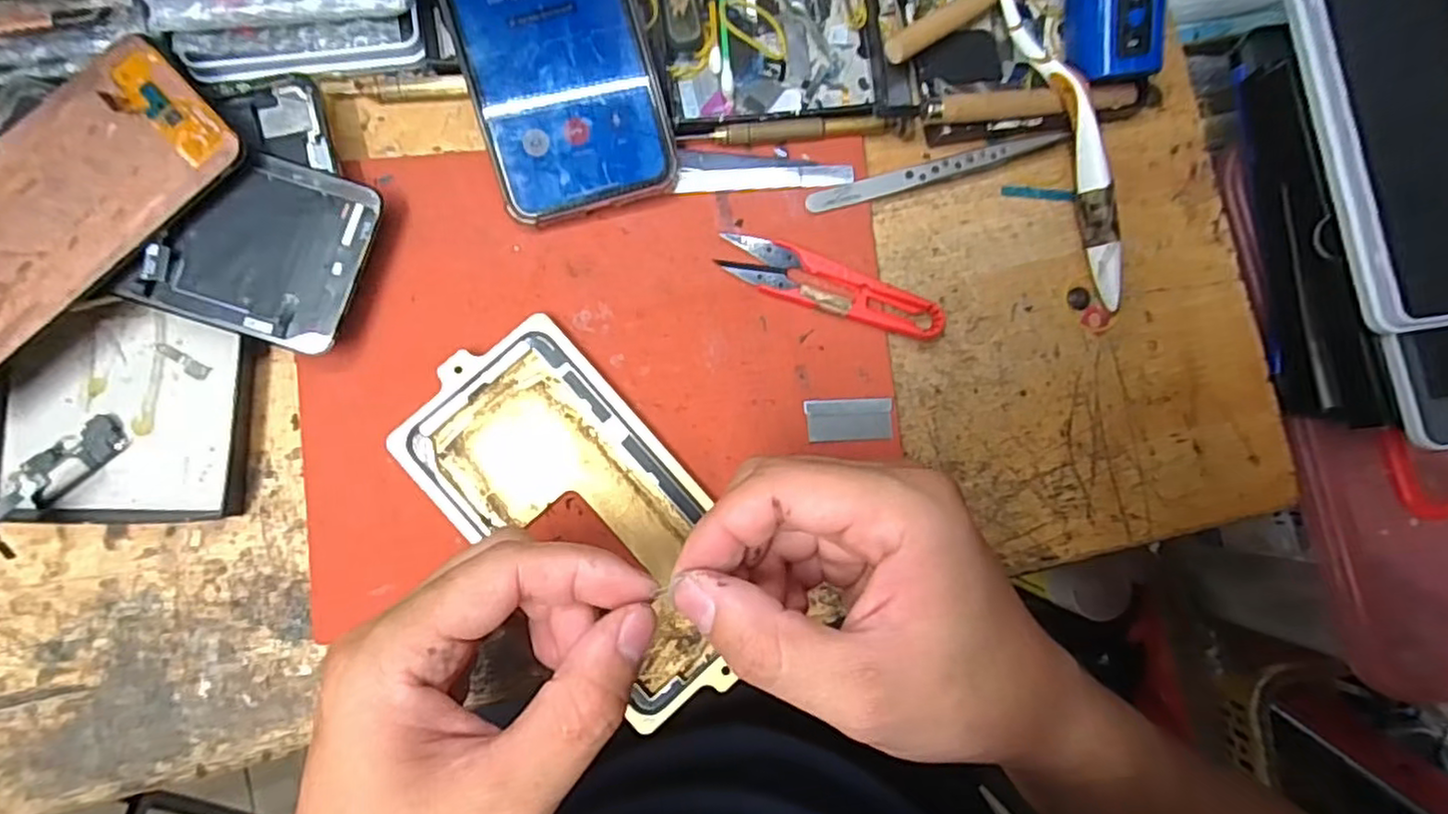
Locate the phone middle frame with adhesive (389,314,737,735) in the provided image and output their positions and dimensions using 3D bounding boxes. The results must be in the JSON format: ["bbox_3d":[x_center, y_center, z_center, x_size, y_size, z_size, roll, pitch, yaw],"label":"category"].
[{"bbox_3d":[-0.053,0.048,0.286,0.082,0.006,0.167,-41,91,-6],"label":"phone middle frame with adhesive"}]

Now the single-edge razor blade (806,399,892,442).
[{"bbox_3d":[0.055,0.006,0.300,0.038,0.004,0.018,-2,87,-5],"label":"single-edge razor blade"}]

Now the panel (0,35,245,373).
[{"bbox_3d":[-0.258,-0.072,0.258,0.072,0.005,0.146,45,85,1],"label":"panel"}]

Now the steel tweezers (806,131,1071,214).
[{"bbox_3d":[0.094,-0.105,0.306,0.116,0.013,0.009,-15,88,-6],"label":"steel tweezers"}]

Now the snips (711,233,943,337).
[{"bbox_3d":[0.047,-0.052,0.300,0.098,0.011,0.022,20,85,-4],"label":"snips"}]

